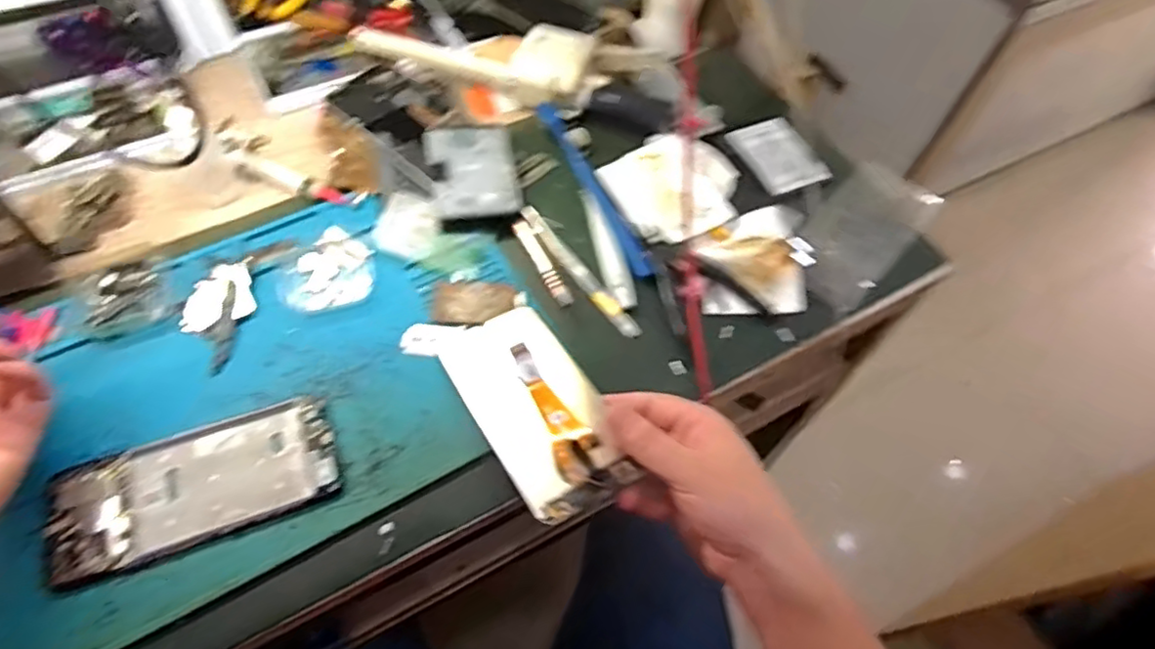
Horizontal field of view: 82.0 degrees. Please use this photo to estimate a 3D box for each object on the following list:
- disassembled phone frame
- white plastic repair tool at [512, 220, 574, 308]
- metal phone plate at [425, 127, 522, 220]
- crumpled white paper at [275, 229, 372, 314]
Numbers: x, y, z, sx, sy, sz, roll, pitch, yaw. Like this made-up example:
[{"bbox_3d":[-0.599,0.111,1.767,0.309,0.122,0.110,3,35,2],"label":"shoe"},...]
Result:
[{"bbox_3d":[-0.233,0.098,0.409,0.161,0.007,0.072,-18,62,-14],"label":"disassembled phone frame"},{"bbox_3d":[-0.027,-0.048,0.510,0.014,0.006,0.083,-23,64,-16],"label":"white plastic repair tool"},{"bbox_3d":[-0.085,-0.126,0.538,0.066,0.009,0.096,-9,61,-9],"label":"metal phone plate"},{"bbox_3d":[-0.184,-0.036,0.493,0.058,0.007,0.068,33,63,14],"label":"crumpled white paper"}]

